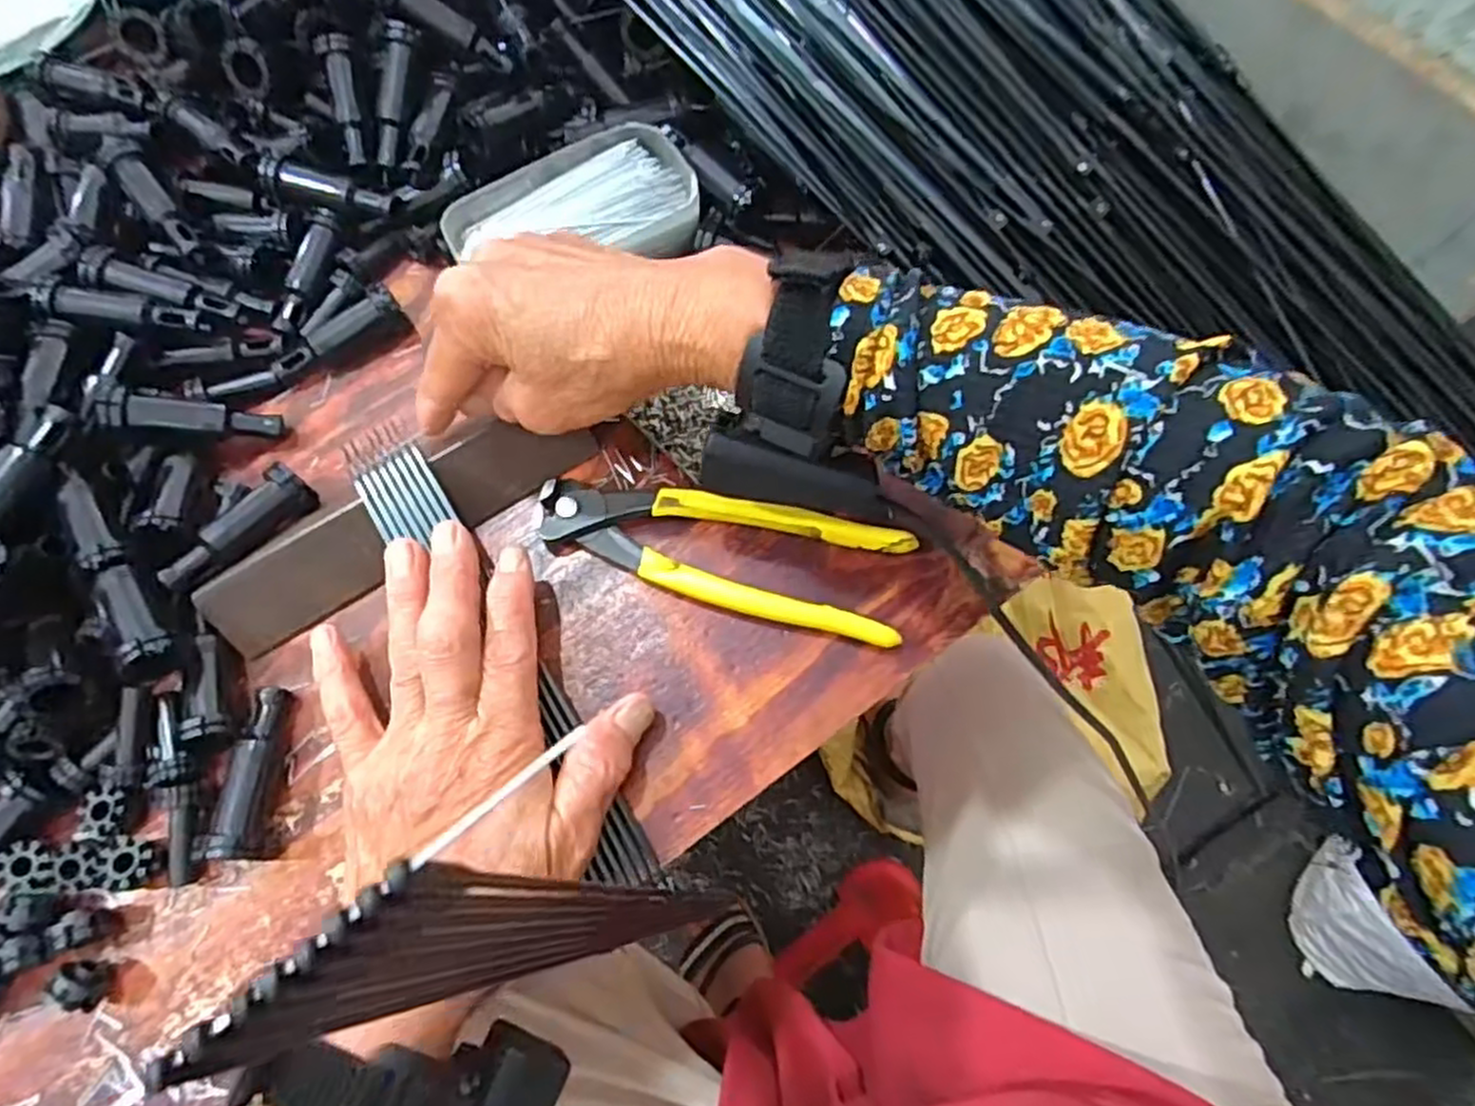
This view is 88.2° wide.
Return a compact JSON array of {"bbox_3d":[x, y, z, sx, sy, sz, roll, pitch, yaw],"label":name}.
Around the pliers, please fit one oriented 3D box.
[{"bbox_3d":[-0.009,0.000,0.339,0.164,0.015,0.050,12,71,4],"label":"pliers"}]

